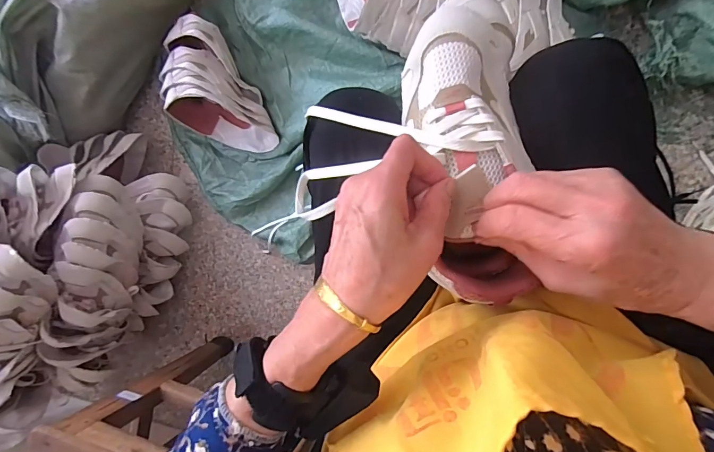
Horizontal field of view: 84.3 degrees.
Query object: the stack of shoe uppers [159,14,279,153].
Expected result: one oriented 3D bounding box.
[{"bbox_3d":[-0.302,-0.265,0.798,0.170,0.124,0.285,-32,89,9],"label":"stack of shoe uppers"}]

